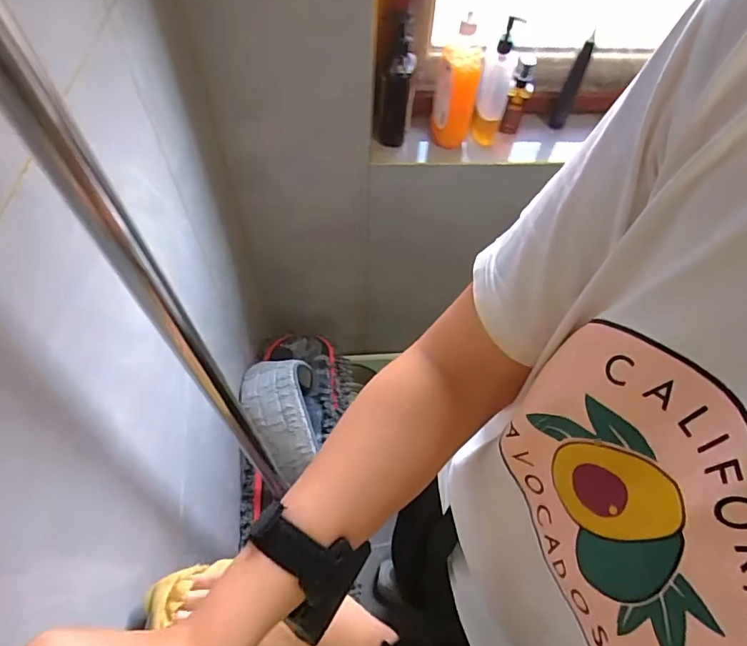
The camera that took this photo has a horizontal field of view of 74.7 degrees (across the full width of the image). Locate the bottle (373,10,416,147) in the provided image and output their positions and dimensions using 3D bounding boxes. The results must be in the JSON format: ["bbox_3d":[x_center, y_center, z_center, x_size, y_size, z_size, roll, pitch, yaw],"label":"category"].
[{"bbox_3d":[0.032,-0.377,0.790,0.060,0.198,0.055,4,57,0],"label":"bottle"}]

